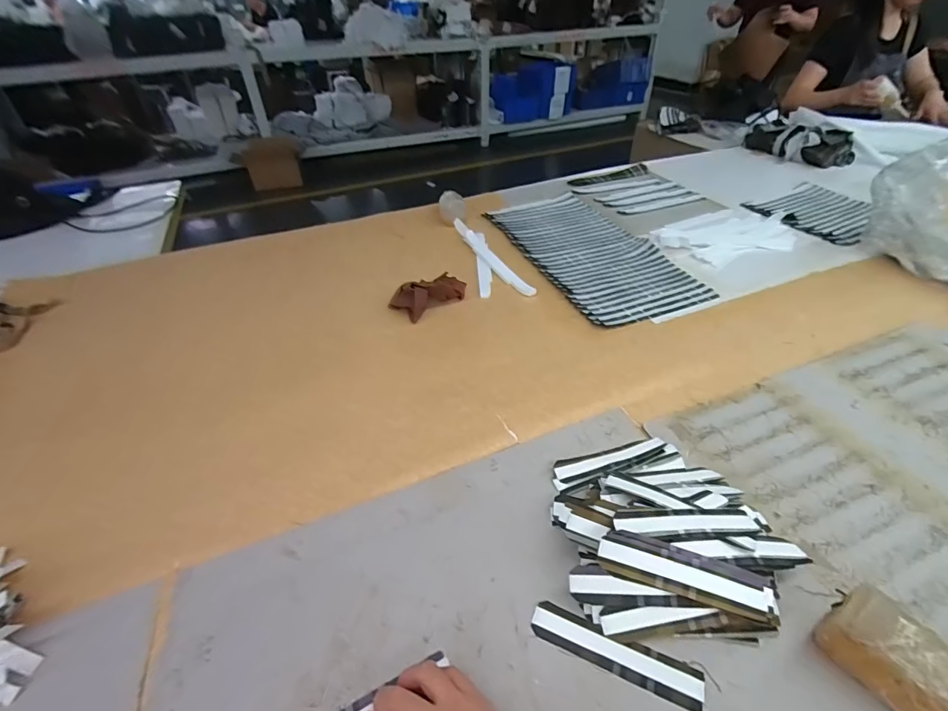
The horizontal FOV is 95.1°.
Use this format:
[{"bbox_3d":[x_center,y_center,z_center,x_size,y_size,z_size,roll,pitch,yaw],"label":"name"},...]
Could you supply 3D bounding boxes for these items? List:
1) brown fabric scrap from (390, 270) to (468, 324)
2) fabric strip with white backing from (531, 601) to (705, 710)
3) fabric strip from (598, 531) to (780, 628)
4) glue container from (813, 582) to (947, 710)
[{"bbox_3d":[-0.077,-0.112,0.781,0.141,0.065,0.065,-16,42,-14],"label":"brown fabric scrap"},{"bbox_3d":[0.123,0.261,0.381,0.143,0.004,0.031,15,44,21],"label":"fabric strip with white backing"},{"bbox_3d":[0.188,0.196,0.384,0.151,0.009,0.034,16,70,9],"label":"fabric strip"},{"bbox_3d":[0.331,0.242,0.334,0.060,0.068,0.104,-28,46,-26],"label":"glue container"}]

